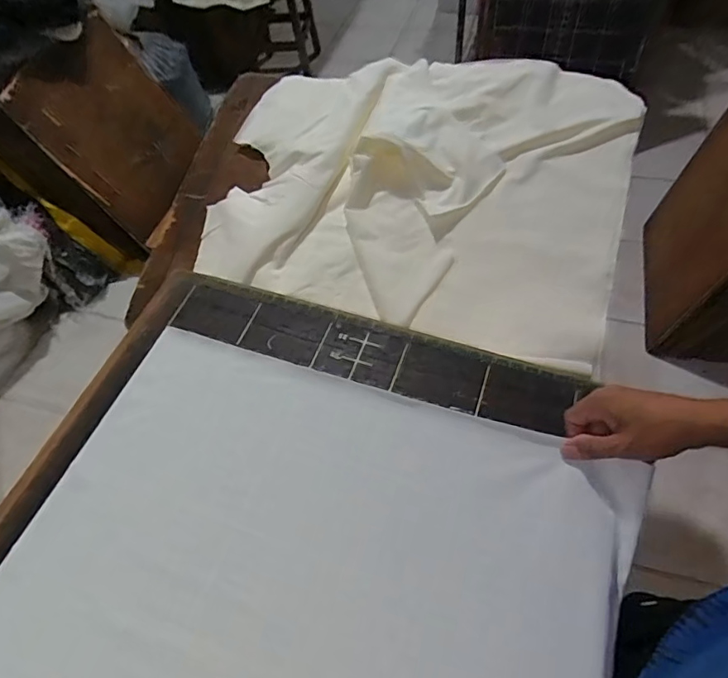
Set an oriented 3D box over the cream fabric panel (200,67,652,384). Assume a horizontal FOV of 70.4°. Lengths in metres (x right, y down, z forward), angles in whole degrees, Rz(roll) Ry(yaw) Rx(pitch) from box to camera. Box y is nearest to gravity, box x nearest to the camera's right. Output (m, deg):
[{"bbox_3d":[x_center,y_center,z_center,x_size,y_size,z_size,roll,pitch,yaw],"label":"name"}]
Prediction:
[{"bbox_3d":[0.073,-0.250,0.896,0.717,0.111,0.545,8,76,12],"label":"cream fabric panel"}]

